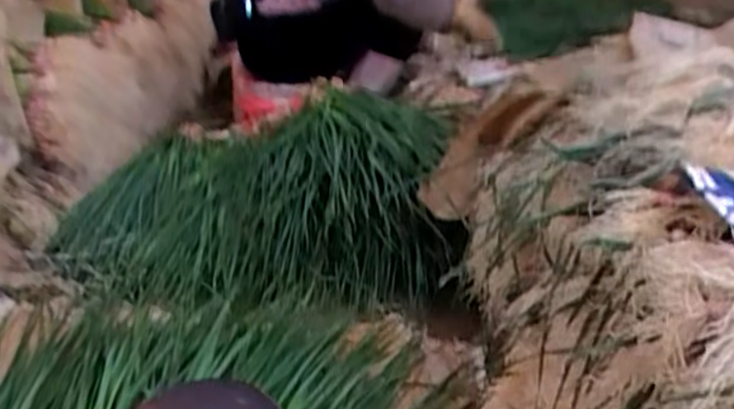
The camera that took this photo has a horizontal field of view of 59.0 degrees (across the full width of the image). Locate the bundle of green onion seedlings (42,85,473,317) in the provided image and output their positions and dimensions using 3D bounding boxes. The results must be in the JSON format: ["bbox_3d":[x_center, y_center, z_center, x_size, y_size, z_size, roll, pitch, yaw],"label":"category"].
[{"bbox_3d":[-0.217,-0.028,1.385,0.813,0.257,0.578,4,26,4],"label":"bundle of green onion seedlings"}]

